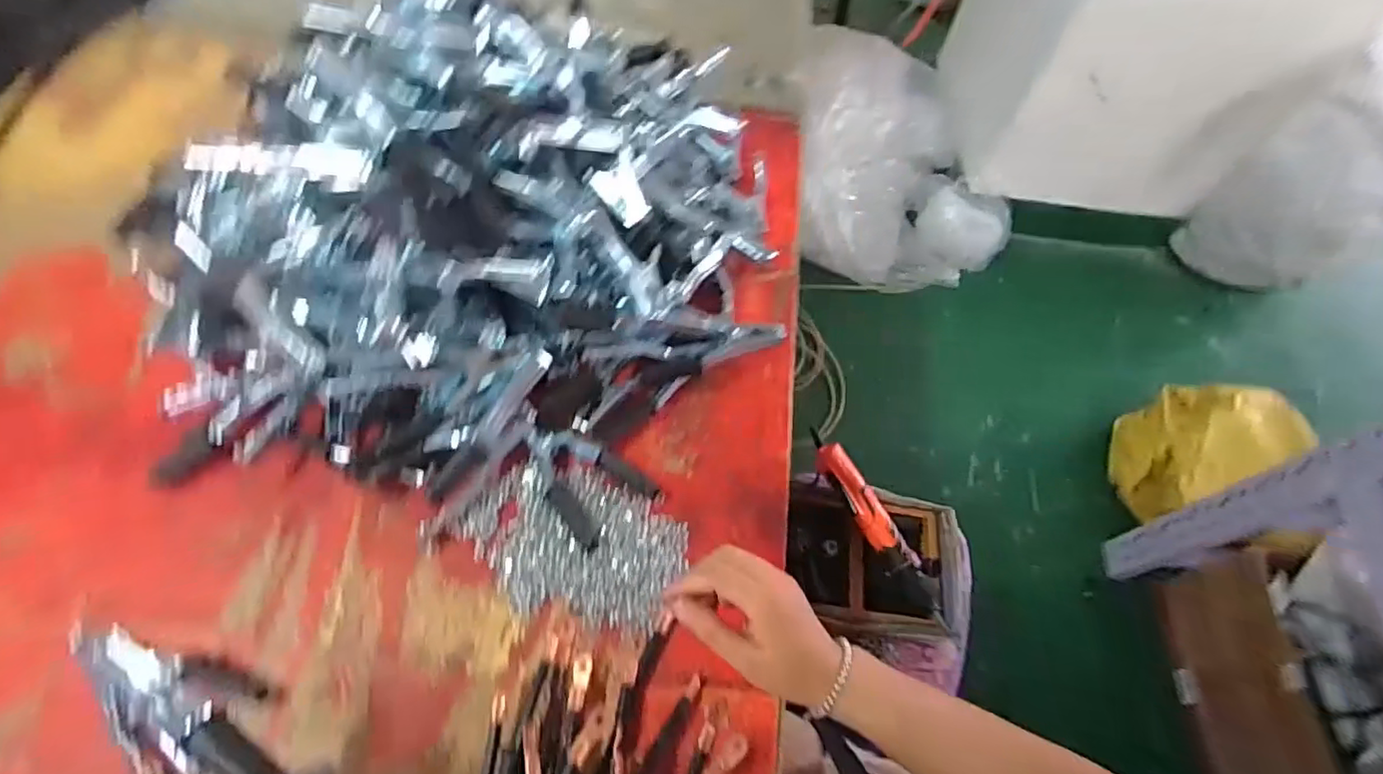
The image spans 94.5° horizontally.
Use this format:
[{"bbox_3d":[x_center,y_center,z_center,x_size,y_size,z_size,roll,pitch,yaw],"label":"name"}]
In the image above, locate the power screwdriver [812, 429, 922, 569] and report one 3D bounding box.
[{"bbox_3d":[0.218,0.142,0.830,0.040,0.033,0.208,-26,65,-17],"label":"power screwdriver"}]

